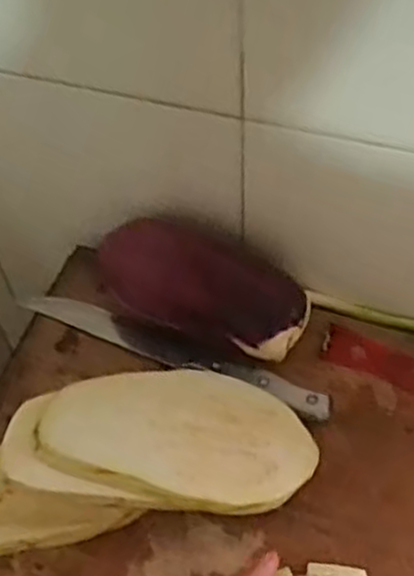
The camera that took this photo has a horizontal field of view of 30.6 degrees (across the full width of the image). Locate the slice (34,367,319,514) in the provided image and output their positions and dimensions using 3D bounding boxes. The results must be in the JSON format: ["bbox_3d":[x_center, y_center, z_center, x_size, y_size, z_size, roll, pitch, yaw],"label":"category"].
[{"bbox_3d":[-0.015,0.091,0.478,0.171,0.012,0.088,11,58,-14],"label":"slice"}]

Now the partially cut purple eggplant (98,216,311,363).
[{"bbox_3d":[-0.003,-0.001,0.550,0.152,0.073,0.062,22,61,16],"label":"partially cut purple eggplant"}]

